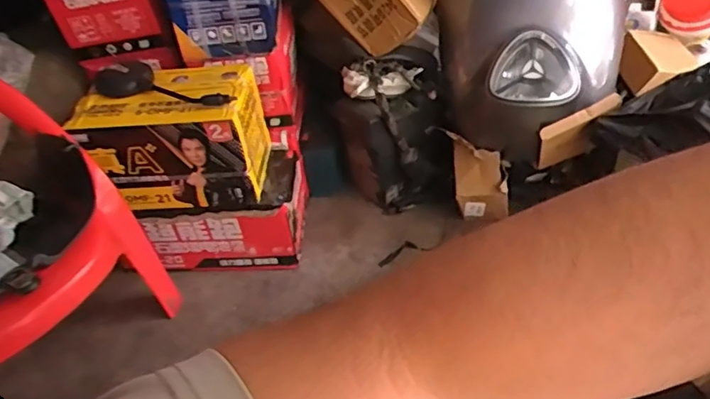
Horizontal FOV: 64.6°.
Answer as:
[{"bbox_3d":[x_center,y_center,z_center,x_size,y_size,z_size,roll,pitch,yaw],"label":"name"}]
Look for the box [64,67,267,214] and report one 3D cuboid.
[{"bbox_3d":[-0.333,-0.118,1.092,0.293,0.218,0.191,-1,41,7],"label":"box"}]

